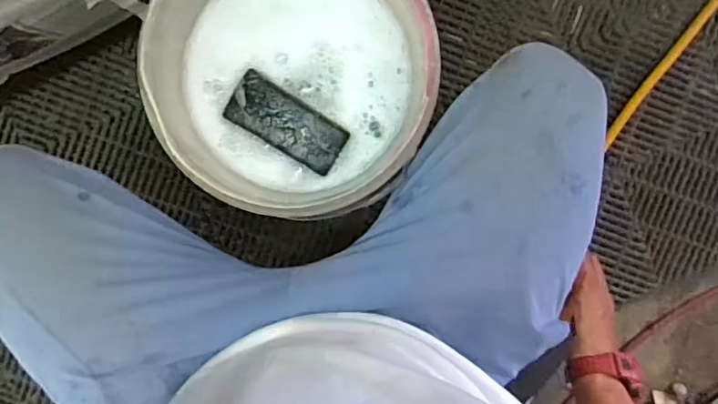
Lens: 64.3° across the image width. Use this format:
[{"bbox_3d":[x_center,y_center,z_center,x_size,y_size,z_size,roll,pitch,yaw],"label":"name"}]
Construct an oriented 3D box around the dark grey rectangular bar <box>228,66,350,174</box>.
[{"bbox_3d":[-0.084,-0.093,0.678,0.140,0.019,0.062,32,93,-5],"label":"dark grey rectangular bar"}]

